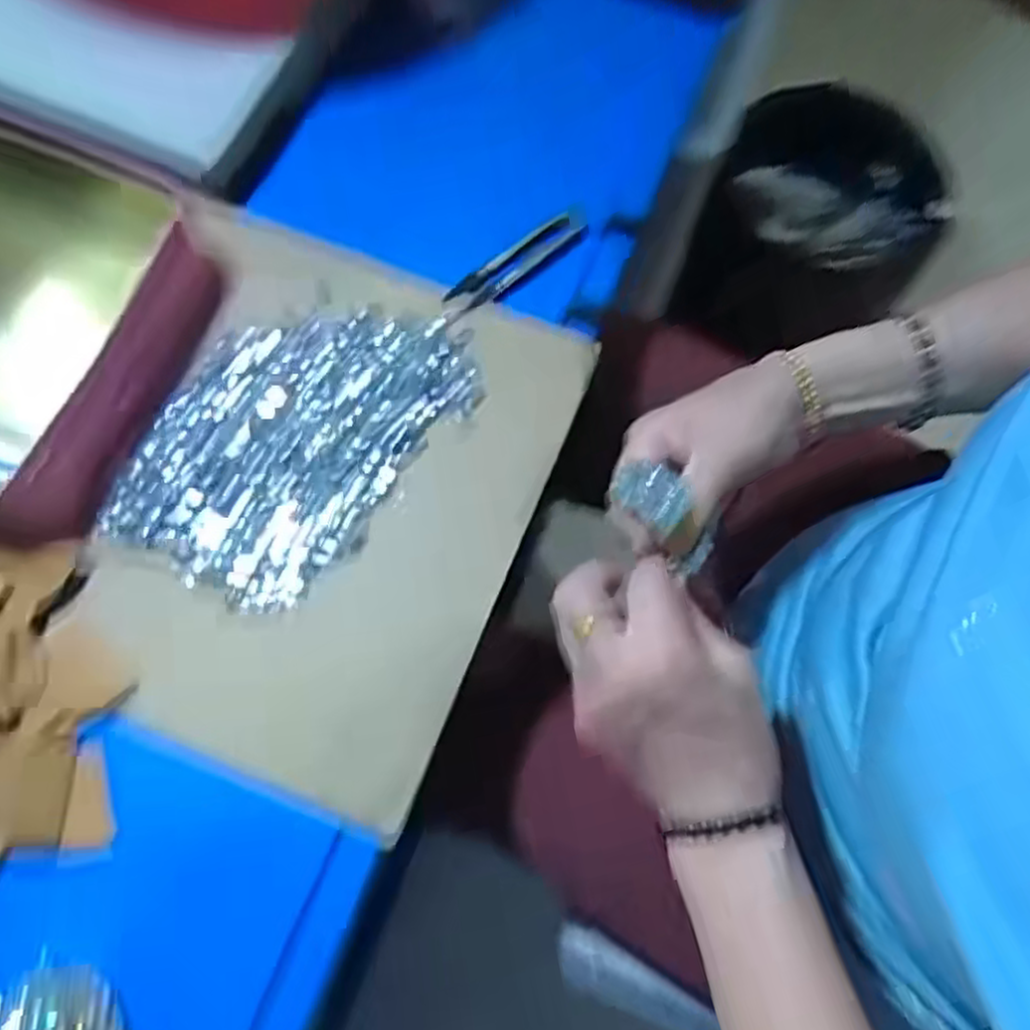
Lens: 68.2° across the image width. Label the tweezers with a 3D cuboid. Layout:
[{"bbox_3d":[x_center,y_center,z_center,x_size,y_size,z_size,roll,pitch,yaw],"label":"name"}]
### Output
[{"bbox_3d":[-0.001,-0.150,0.458,0.103,0.013,0.023,-40,77,-14],"label":"tweezers"}]

